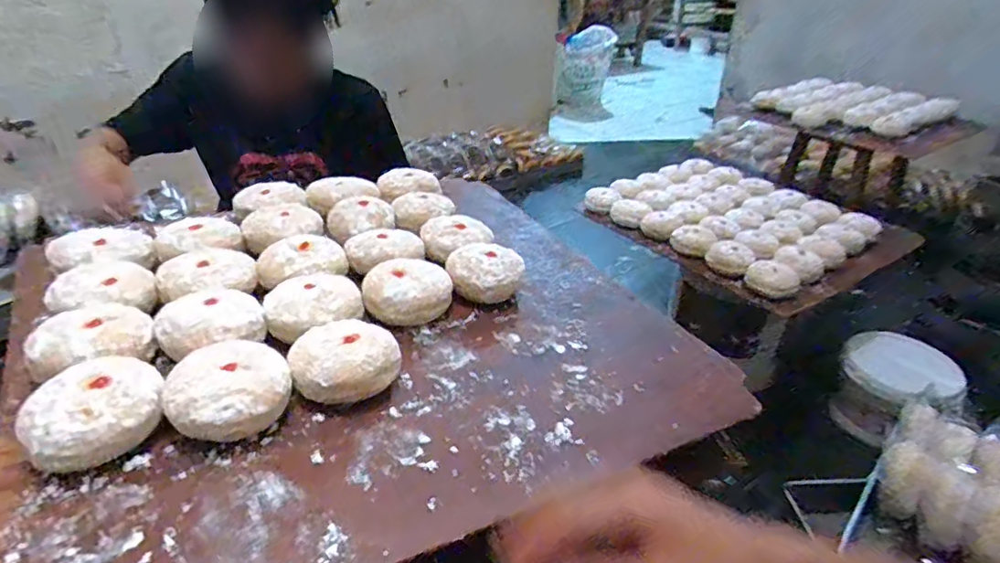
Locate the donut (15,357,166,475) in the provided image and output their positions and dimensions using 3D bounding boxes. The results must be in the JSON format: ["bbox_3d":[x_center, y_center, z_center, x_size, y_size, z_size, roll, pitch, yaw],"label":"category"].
[{"bbox_3d":[-0.285,0.095,0.398,0.081,0.039,0.079,-21,39,-30],"label":"donut"}]

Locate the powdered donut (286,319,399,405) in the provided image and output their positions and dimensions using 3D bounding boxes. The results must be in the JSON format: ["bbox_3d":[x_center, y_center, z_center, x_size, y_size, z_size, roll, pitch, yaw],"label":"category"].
[{"bbox_3d":[-0.127,0.066,0.468,0.088,0.041,0.084,-10,35,-16],"label":"powdered donut"}]

